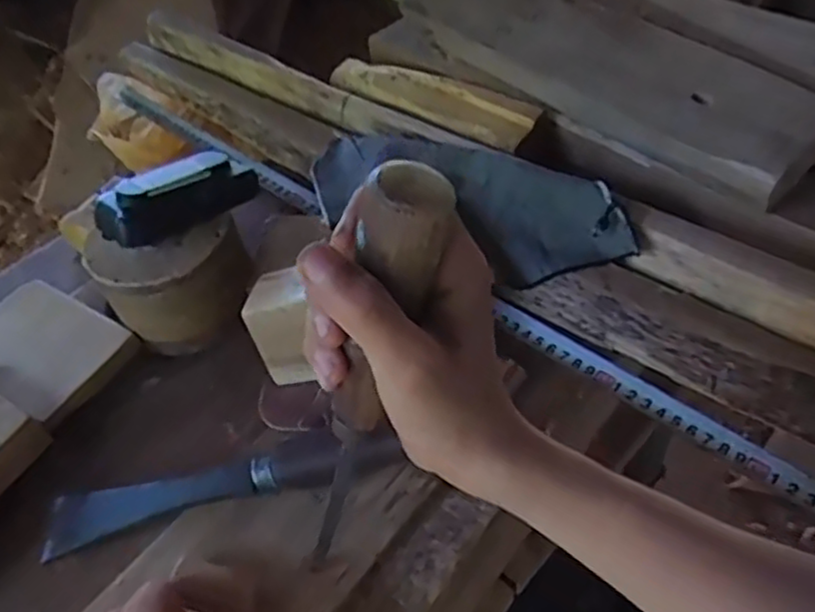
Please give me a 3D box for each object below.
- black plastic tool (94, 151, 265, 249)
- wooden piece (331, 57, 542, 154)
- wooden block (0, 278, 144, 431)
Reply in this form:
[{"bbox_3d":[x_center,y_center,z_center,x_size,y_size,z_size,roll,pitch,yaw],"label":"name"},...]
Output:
[{"bbox_3d":[-0.153,-0.074,0.468,0.105,0.039,0.035,-35,54,-23],"label":"black plastic tool"},{"bbox_3d":[0.014,-0.182,0.600,0.212,0.020,0.051,30,58,28],"label":"wooden piece"},{"bbox_3d":[-0.263,0.029,0.497,0.119,0.016,0.082,23,54,24],"label":"wooden block"}]

